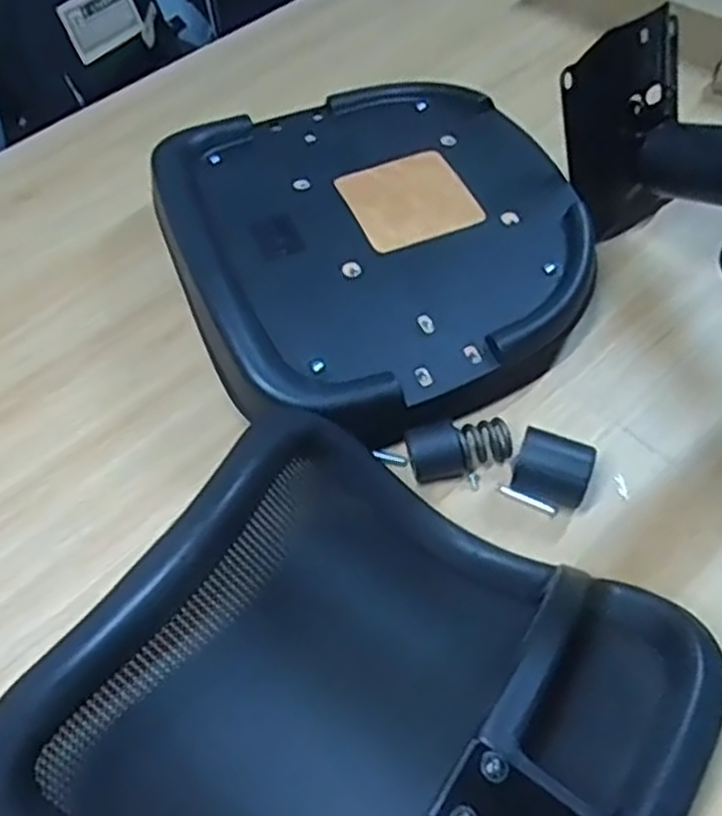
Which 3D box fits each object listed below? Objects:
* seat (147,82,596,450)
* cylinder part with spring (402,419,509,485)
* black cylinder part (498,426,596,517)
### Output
[{"bbox_3d":[0.009,-0.193,0.795,0.394,0.073,0.453,-19,57,-9],"label":"seat"},{"bbox_3d":[0.088,0.038,0.699,0.093,0.040,0.042,-10,56,-3],"label":"cylinder part with spring"},{"bbox_3d":[0.166,0.055,0.678,0.067,0.055,0.053,21,60,16],"label":"black cylinder part"}]

